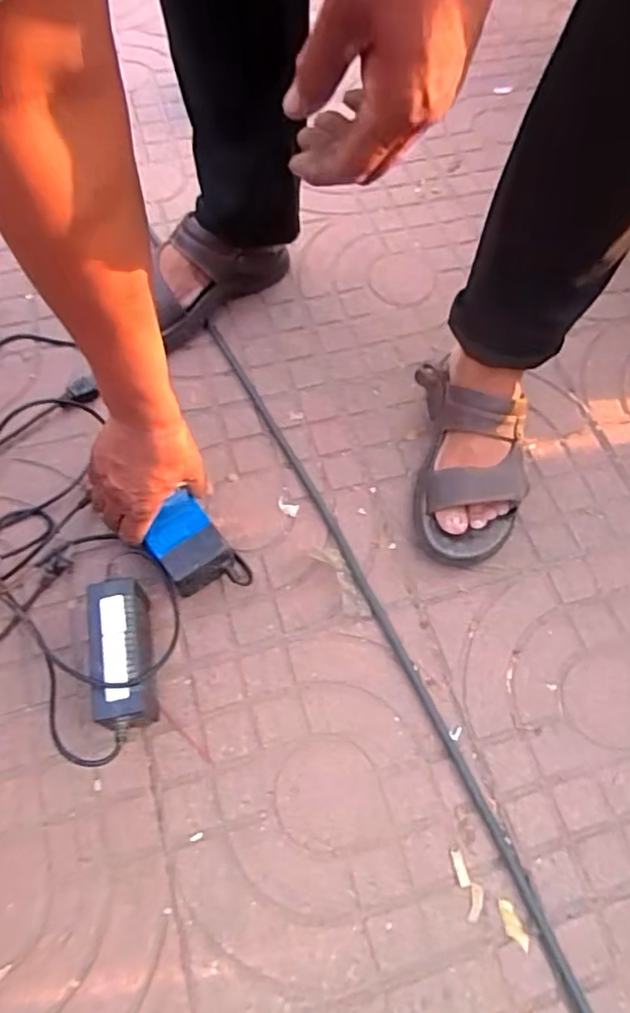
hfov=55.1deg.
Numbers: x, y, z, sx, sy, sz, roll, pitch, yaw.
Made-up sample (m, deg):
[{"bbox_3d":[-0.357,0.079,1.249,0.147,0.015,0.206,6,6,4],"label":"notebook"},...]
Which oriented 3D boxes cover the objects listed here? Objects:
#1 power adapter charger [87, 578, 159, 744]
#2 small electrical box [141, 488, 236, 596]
[{"bbox_3d":[-0.176,0.143,0.566,0.052,0.069,0.137,-8,65,-7],"label":"power adapter charger"},{"bbox_3d":[-0.132,0.038,0.613,0.065,0.040,0.086,-34,71,-18],"label":"small electrical box"}]

